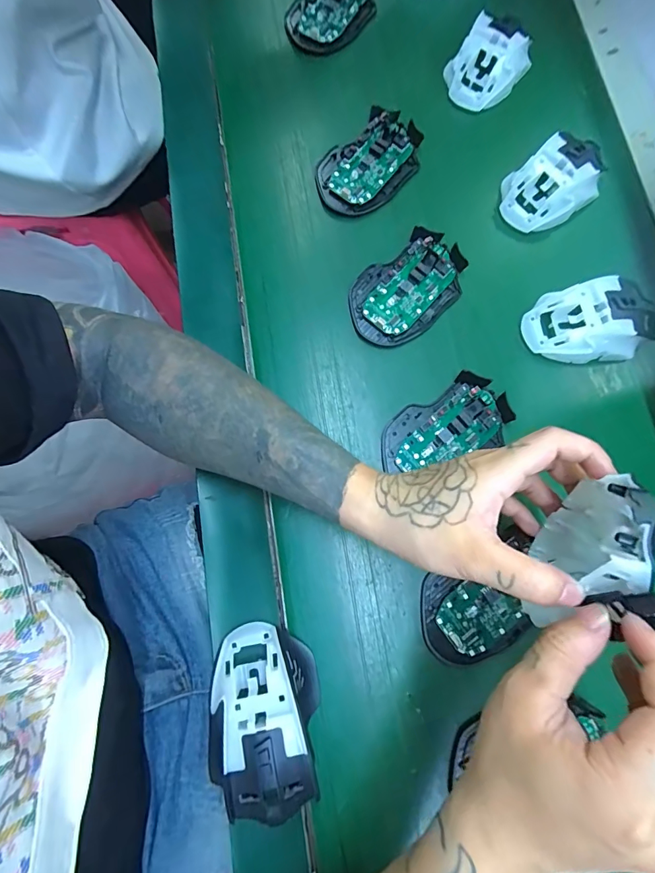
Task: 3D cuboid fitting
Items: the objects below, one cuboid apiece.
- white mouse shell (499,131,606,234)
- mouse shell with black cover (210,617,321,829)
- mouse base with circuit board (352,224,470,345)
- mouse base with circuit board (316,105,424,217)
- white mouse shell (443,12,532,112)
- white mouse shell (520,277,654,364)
[{"bbox_3d":[0.209,-0.236,0.371,0.096,0.032,0.063,-32,80,-8],"label":"white mouse shell"},{"bbox_3d":[-0.042,0.192,0.269,0.069,0.040,0.115,-4,77,-2],"label":"mouse shell with black cover"},{"bbox_3d":[0.072,-0.131,0.355,0.113,0.017,0.074,-37,81,-9],"label":"mouse base with circuit board"},{"bbox_3d":[0.041,-0.259,0.381,0.070,0.024,0.114,42,79,7],"label":"mouse base with circuit board"},{"bbox_3d":[0.158,-0.373,0.401,0.064,0.039,0.087,42,79,7],"label":"white mouse shell"},{"bbox_3d":[0.230,-0.098,0.346,0.110,0.038,0.059,-6,77,-3],"label":"white mouse shell"}]

